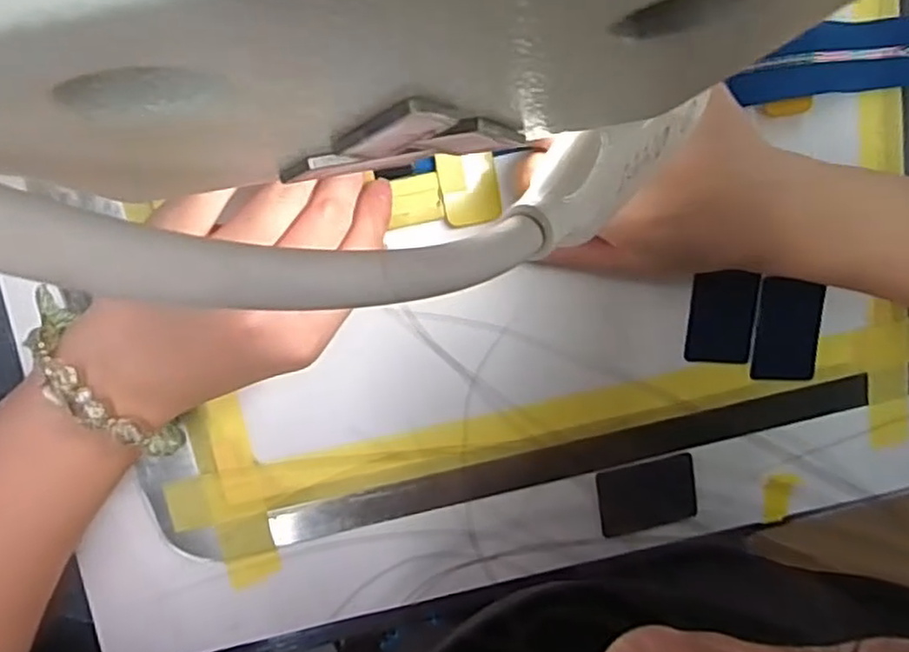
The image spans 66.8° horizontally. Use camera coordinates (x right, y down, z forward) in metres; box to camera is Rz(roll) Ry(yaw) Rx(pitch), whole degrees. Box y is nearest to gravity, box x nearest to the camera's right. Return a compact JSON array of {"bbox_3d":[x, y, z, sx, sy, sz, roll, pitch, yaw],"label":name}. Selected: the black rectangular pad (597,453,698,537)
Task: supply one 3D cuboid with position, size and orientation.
[{"bbox_3d":[0.098,0.086,0.350,0.051,0.004,0.036,-12,100,-11],"label":"black rectangular pad"}]

